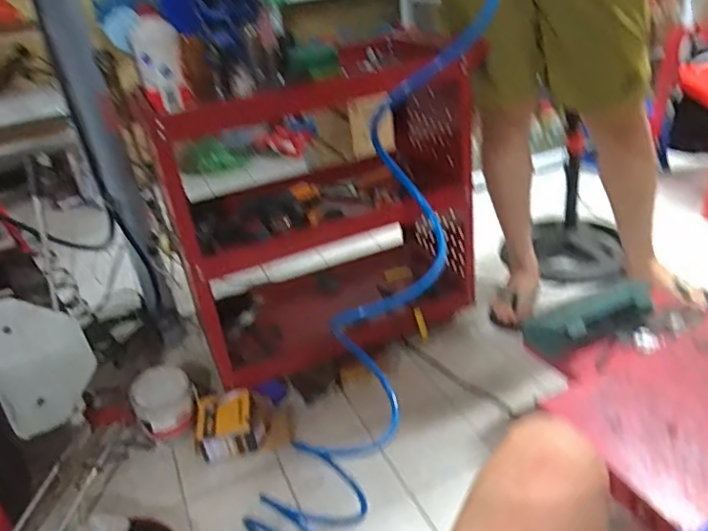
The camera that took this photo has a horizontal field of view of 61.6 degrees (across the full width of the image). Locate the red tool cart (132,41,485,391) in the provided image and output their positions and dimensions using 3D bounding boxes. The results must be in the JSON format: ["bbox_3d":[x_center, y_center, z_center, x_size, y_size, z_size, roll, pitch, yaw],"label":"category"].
[{"bbox_3d":[-0.084,-0.132,1.445,0.673,0.662,0.408,-18,31,-18],"label":"red tool cart"}]

